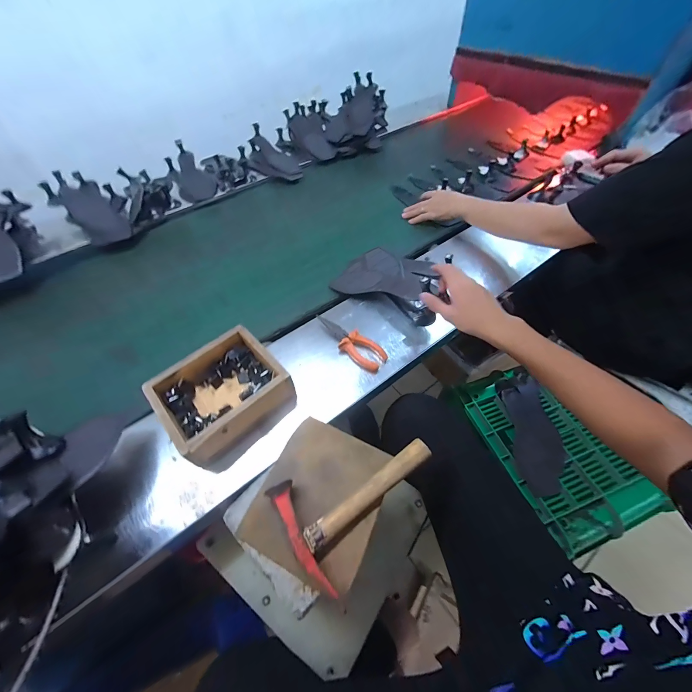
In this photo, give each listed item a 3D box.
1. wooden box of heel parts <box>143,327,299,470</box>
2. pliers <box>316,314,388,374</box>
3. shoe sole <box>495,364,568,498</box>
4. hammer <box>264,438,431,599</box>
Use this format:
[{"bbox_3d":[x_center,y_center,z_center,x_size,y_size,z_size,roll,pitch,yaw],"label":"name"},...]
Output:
[{"bbox_3d":[-0.197,0.072,0.488,0.180,0.066,0.158,-36,60,-20],"label":"wooden box of heel parts"},{"bbox_3d":[0.007,-0.011,0.560,0.152,0.022,0.050,37,64,25],"label":"pliers"},{"bbox_3d":[0.425,0.189,0.690,0.105,0.022,0.268,-3,67,1],"label":"shoe sole"},{"bbox_3d":[0.021,0.177,0.379,0.202,0.028,0.120,-31,59,-18],"label":"hammer"}]

